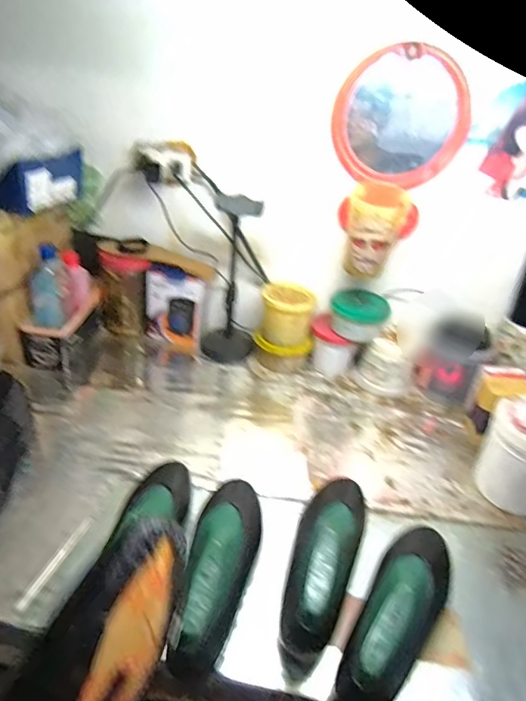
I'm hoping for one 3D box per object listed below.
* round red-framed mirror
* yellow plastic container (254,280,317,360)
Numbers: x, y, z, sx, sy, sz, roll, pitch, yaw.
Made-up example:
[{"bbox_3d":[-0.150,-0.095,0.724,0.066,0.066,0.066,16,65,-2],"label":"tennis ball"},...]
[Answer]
[{"bbox_3d":[0.226,-0.377,0.778,0.207,0.199,0.019,13,35,-2],"label":"round red-framed mirror"},{"bbox_3d":[0.043,-0.060,0.926,0.101,0.113,0.086,-5,34,-21],"label":"yellow plastic container"}]

